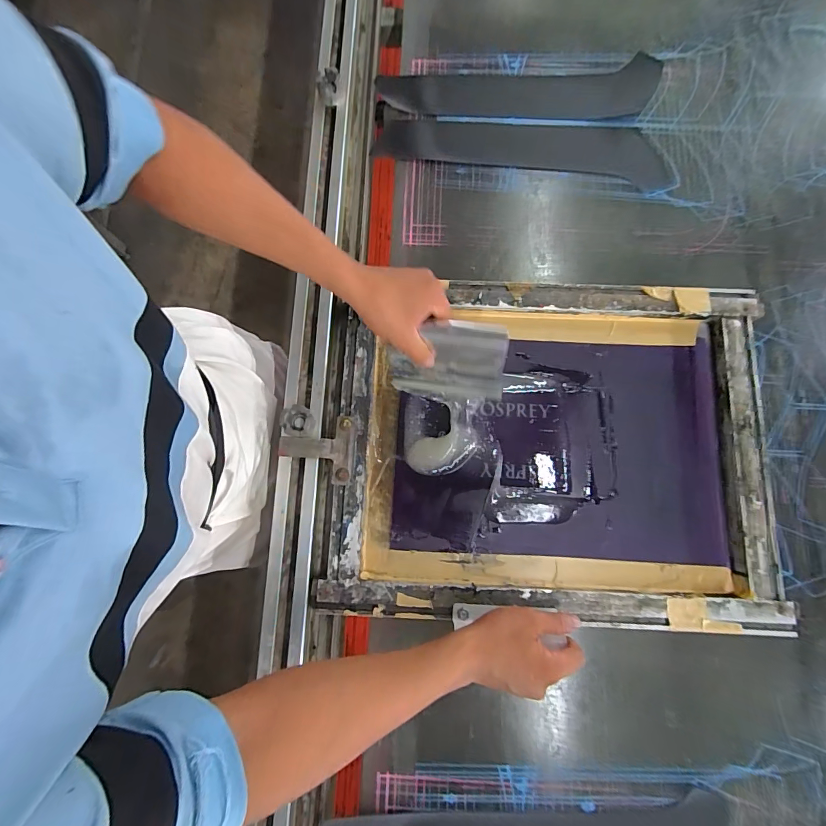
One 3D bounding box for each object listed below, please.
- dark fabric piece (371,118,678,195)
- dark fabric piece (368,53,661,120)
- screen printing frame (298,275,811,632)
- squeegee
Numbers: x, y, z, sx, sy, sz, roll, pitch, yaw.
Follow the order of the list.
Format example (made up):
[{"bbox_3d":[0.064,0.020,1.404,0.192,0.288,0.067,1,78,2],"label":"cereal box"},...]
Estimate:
[{"bbox_3d":[0.170,-0.411,0.615,0.442,0.007,0.100,9,79,2],"label":"dark fabric piece"},{"bbox_3d":[0.173,-0.500,0.627,0.437,0.010,0.113,-5,79,-1],"label":"dark fabric piece"},{"bbox_3d":[0.169,0.036,0.509,0.522,0.032,0.415,3,79,1],"label":"screen printing frame"},{"bbox_3d":[0.040,-0.056,0.472,0.135,0.131,0.018,13,57,6],"label":"squeegee"}]

